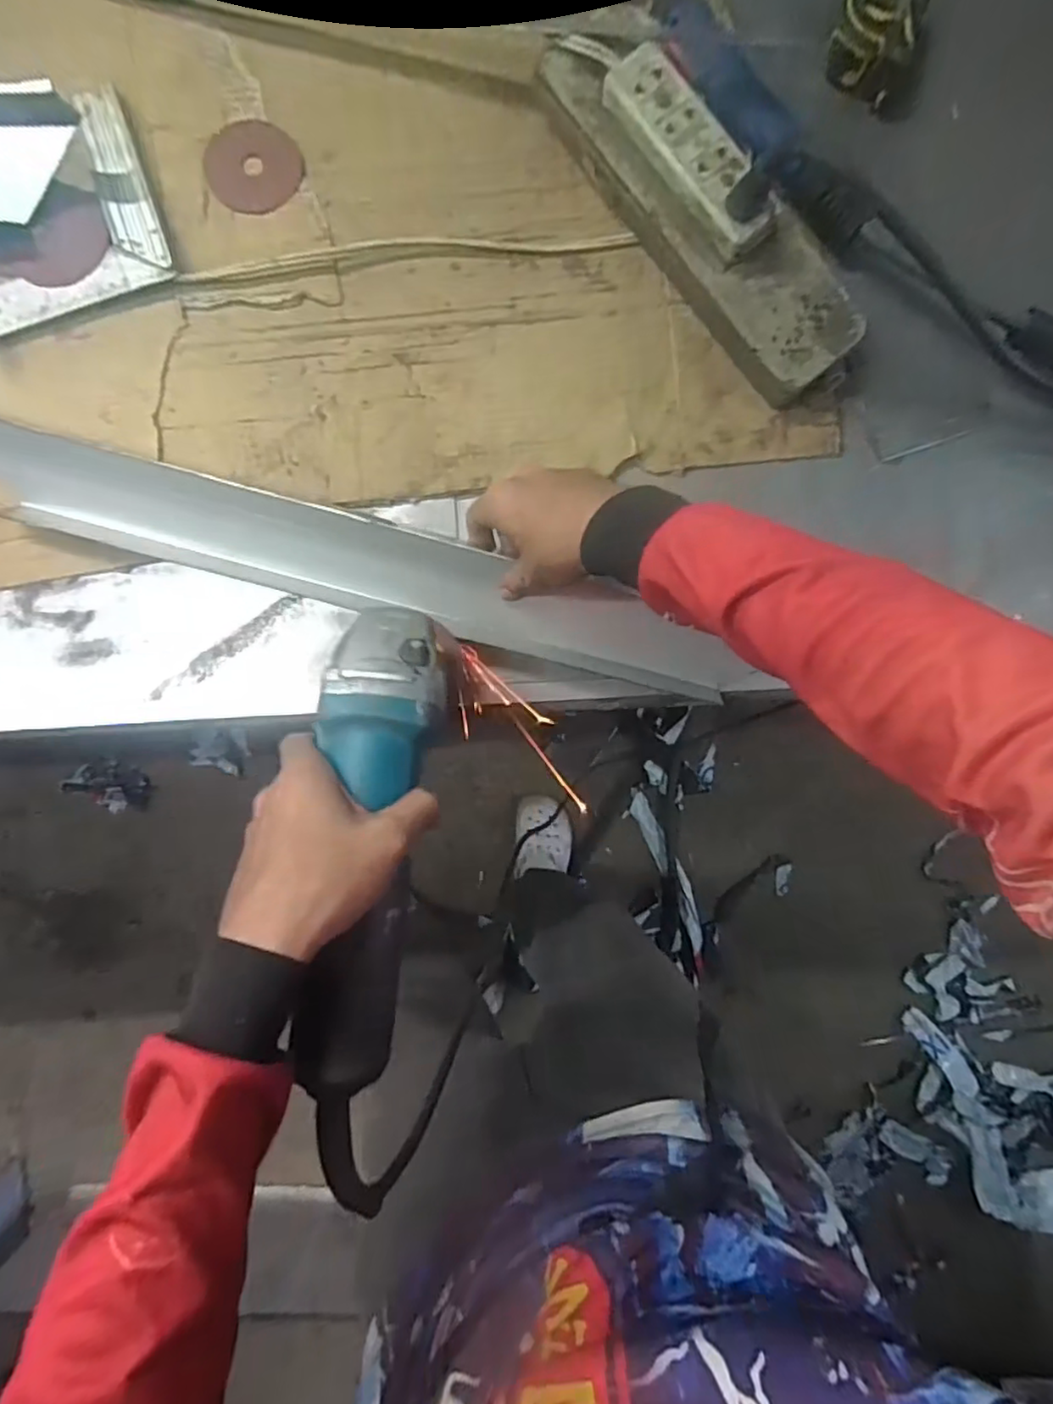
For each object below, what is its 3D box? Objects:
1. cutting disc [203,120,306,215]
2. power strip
[{"bbox_3d":[-0.205,-0.405,0.480,0.070,0.004,0.071,0,88,-6],"label":"cutting disc"},{"bbox_3d":[0.114,-0.377,0.438,0.046,0.025,0.142,-39,91,-2],"label":"power strip"}]

